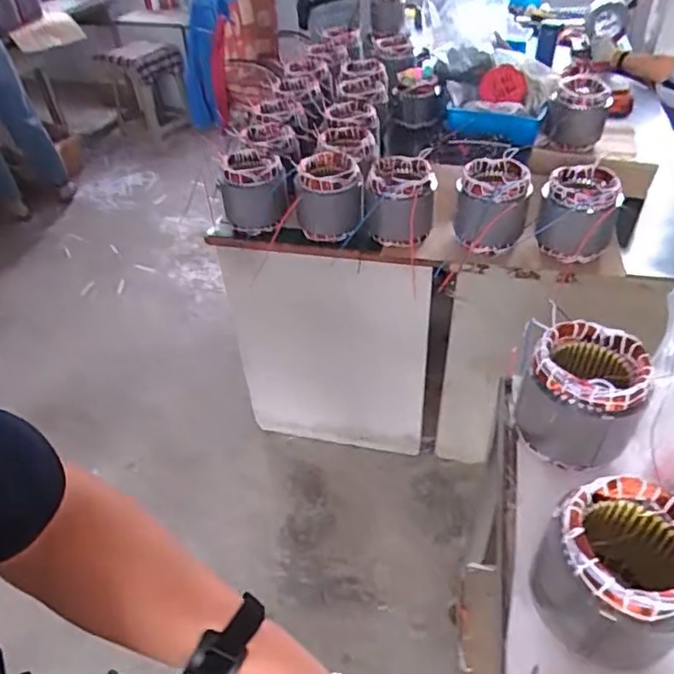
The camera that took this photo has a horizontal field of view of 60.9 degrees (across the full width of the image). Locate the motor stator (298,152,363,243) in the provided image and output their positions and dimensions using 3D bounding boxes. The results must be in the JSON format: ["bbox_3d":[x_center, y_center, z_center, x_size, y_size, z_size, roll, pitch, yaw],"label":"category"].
[{"bbox_3d":[-0.014,-0.334,1.368,0.155,0.150,0.157,-1,42,2],"label":"motor stator"}]

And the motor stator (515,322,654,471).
[{"bbox_3d":[0.340,0.077,0.794,0.148,0.143,0.142,22,48,25],"label":"motor stator"}]

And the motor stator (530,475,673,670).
[{"bbox_3d":[0.297,0.245,0.602,0.140,0.128,0.150,-2,42,2],"label":"motor stator"}]

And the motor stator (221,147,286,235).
[{"bbox_3d":[-0.201,-0.353,1.403,0.153,0.145,0.142,-11,43,-9],"label":"motor stator"}]

